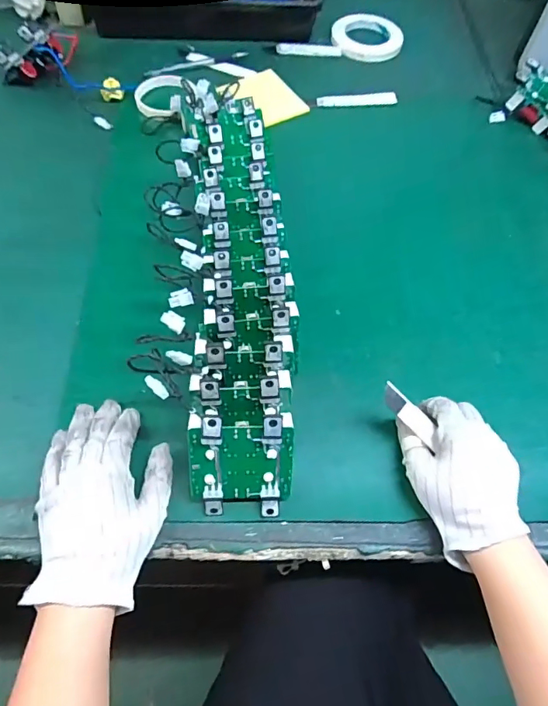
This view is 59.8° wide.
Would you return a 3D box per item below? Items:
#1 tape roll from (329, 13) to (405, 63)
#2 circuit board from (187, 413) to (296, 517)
[{"bbox_3d":[0.156,-0.523,0.792,0.118,0.017,0.118,1,60,-3],"label":"tape roll"},{"bbox_3d":[-0.027,0.091,0.391,0.084,0.092,0.018,0,24,-5],"label":"circuit board"}]

